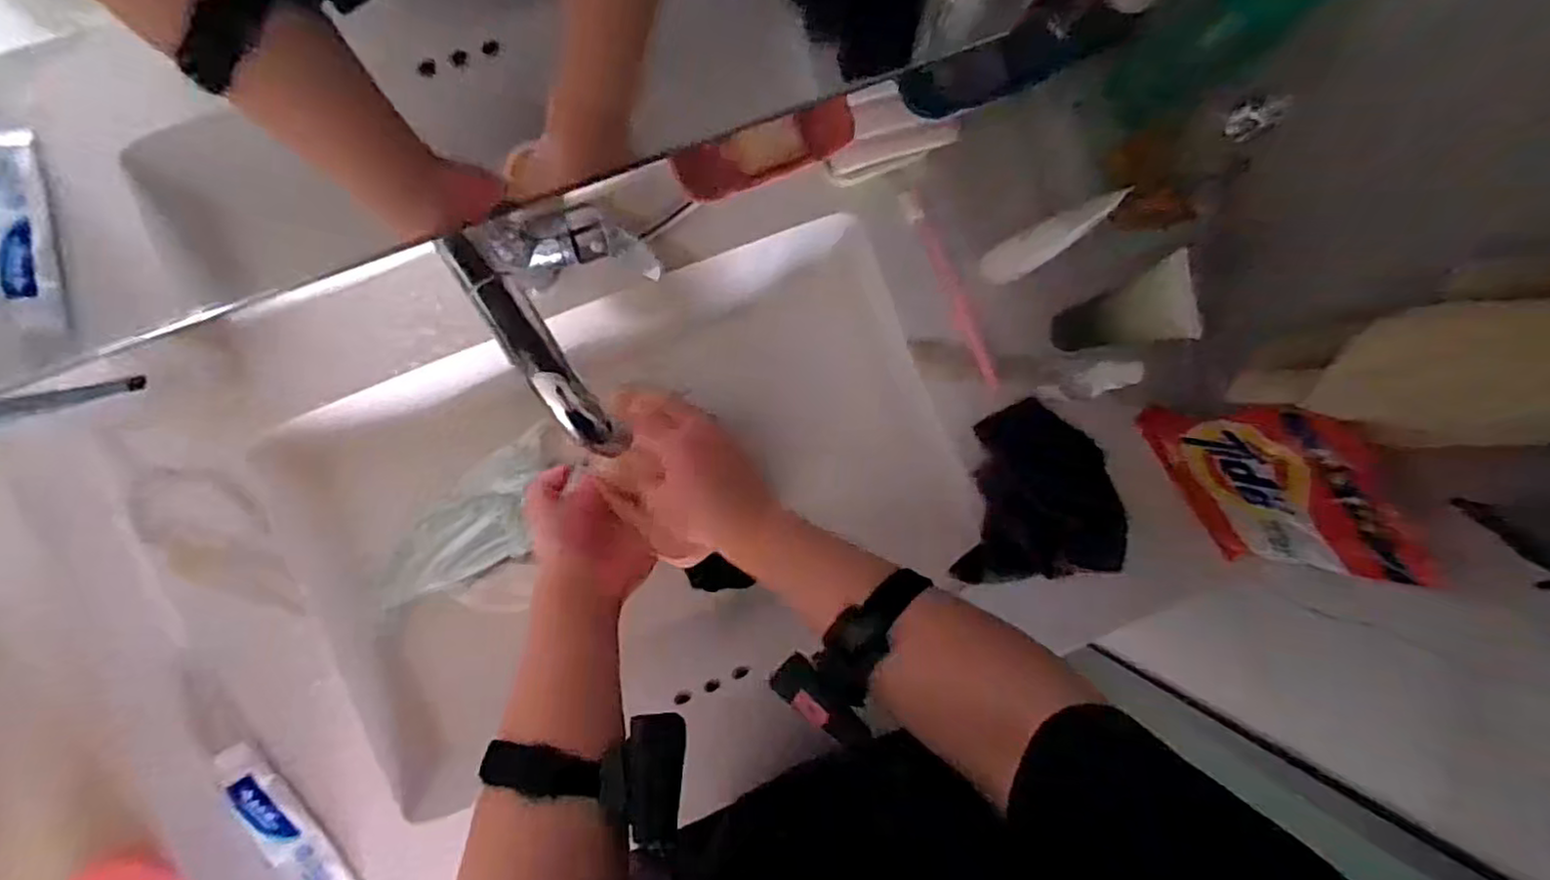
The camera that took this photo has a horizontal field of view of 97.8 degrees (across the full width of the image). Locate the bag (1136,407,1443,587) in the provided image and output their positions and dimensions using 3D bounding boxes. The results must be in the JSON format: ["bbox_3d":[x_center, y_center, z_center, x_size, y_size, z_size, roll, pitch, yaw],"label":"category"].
[{"bbox_3d":[0.403,0.034,0.554,0.055,0.189,0.154,-28,94,-5],"label":"bag"}]

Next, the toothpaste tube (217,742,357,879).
[{"bbox_3d":[-0.392,0.313,0.539,0.034,0.026,0.157,-30,95,-5],"label":"toothpaste tube"}]

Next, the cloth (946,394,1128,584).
[{"bbox_3d":[0.240,0.053,0.596,0.129,0.016,0.157,10,86,9],"label":"cloth"}]

